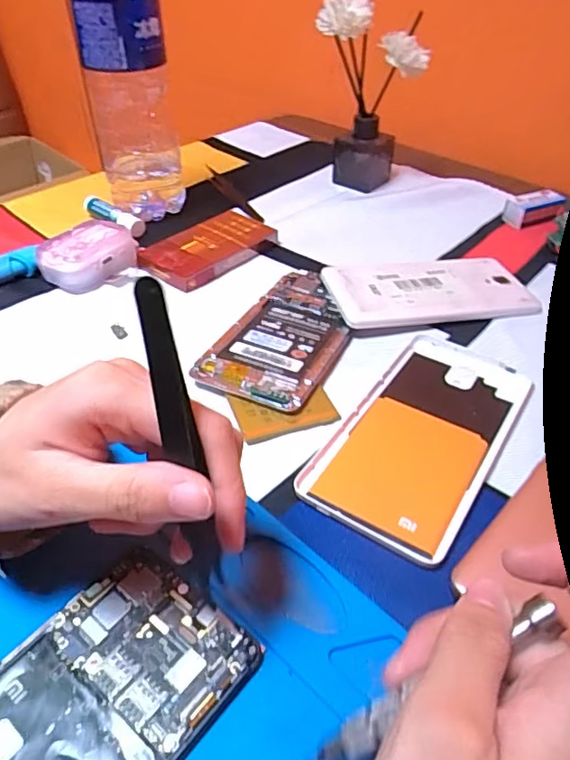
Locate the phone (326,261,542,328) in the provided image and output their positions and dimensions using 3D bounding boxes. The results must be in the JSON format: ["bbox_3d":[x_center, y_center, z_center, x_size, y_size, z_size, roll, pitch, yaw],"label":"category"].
[{"bbox_3d":[0.103,-0.063,0.396,0.140,0.011,0.068,-10,43,-9],"label":"phone"}]

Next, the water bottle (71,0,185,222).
[{"bbox_3d":[-0.125,-0.240,0.441,0.065,0.224,0.060,-9,43,-8],"label":"water bottle"}]

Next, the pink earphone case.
[{"bbox_3d":[-0.145,-0.094,0.413,0.049,0.024,0.060,27,50,28],"label":"pink earphone case"}]

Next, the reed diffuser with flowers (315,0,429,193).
[{"bbox_3d":[0.077,-0.252,0.501,0.089,0.155,0.061,8,43,11],"label":"reed diffuser with flowers"}]

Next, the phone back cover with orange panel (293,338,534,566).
[{"bbox_3d":[0.075,0.027,0.302,0.076,0.005,0.151,23,48,25],"label":"phone back cover with orange panel"}]

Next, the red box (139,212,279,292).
[{"bbox_3d":[-0.061,-0.104,0.440,0.058,0.014,0.105,30,51,30],"label":"red box"}]

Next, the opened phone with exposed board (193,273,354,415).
[{"bbox_3d":[0.003,-0.029,0.359,0.071,0.009,0.135,17,46,20],"label":"opened phone with exposed board"}]

